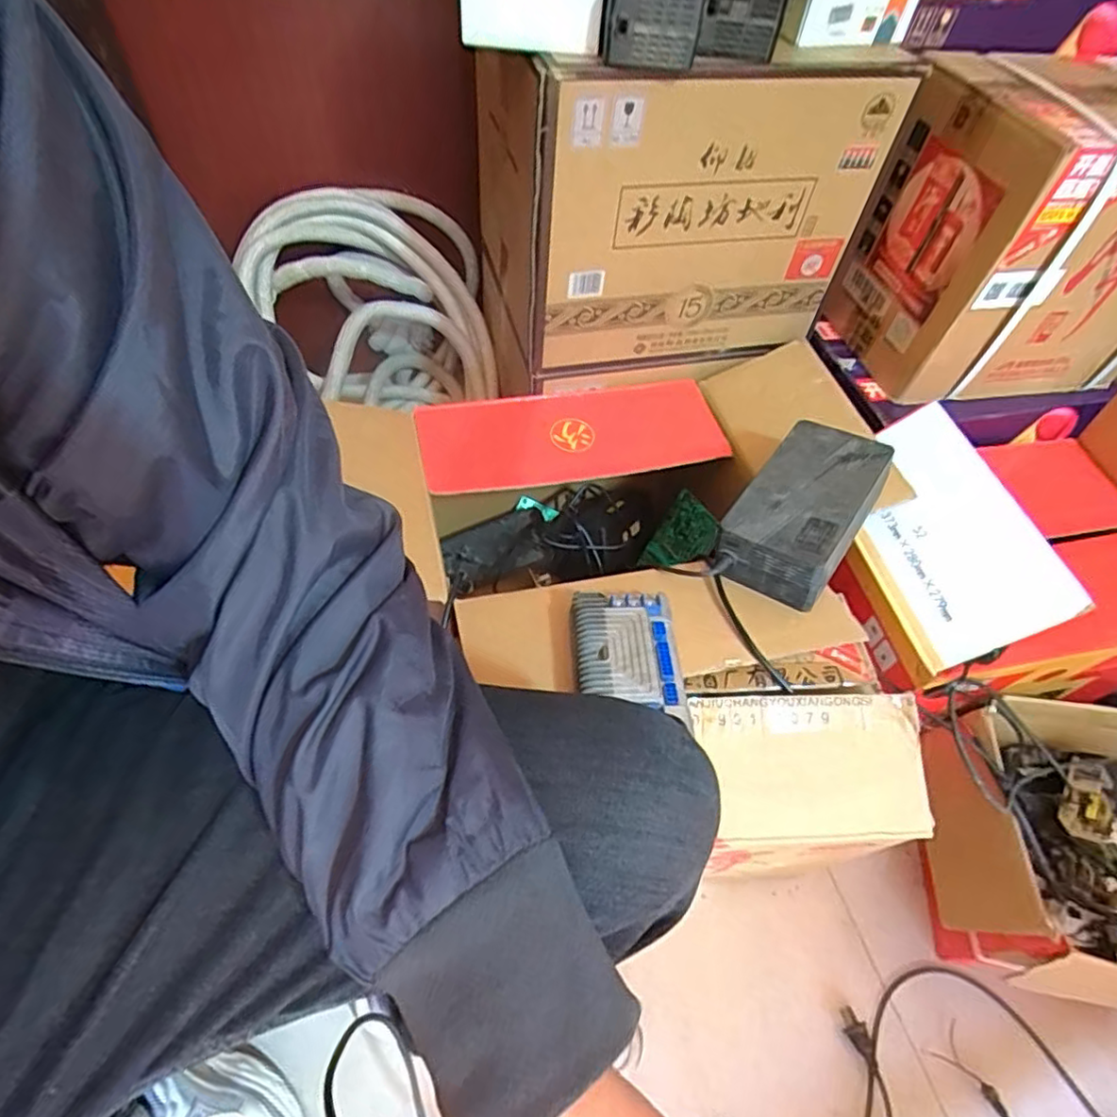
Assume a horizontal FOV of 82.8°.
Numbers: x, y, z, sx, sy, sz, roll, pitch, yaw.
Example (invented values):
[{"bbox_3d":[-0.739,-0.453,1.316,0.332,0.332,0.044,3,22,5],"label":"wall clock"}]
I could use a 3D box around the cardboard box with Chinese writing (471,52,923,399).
[{"bbox_3d":[0.117,-0.430,0.770,0.409,0.342,0.288,-5,55,-9],"label":"cardboard box with Chinese writing"}]

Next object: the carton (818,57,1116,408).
[{"bbox_3d":[0.543,-0.362,0.734,0.336,0.294,0.210,-10,56,-12],"label":"carton"}]

